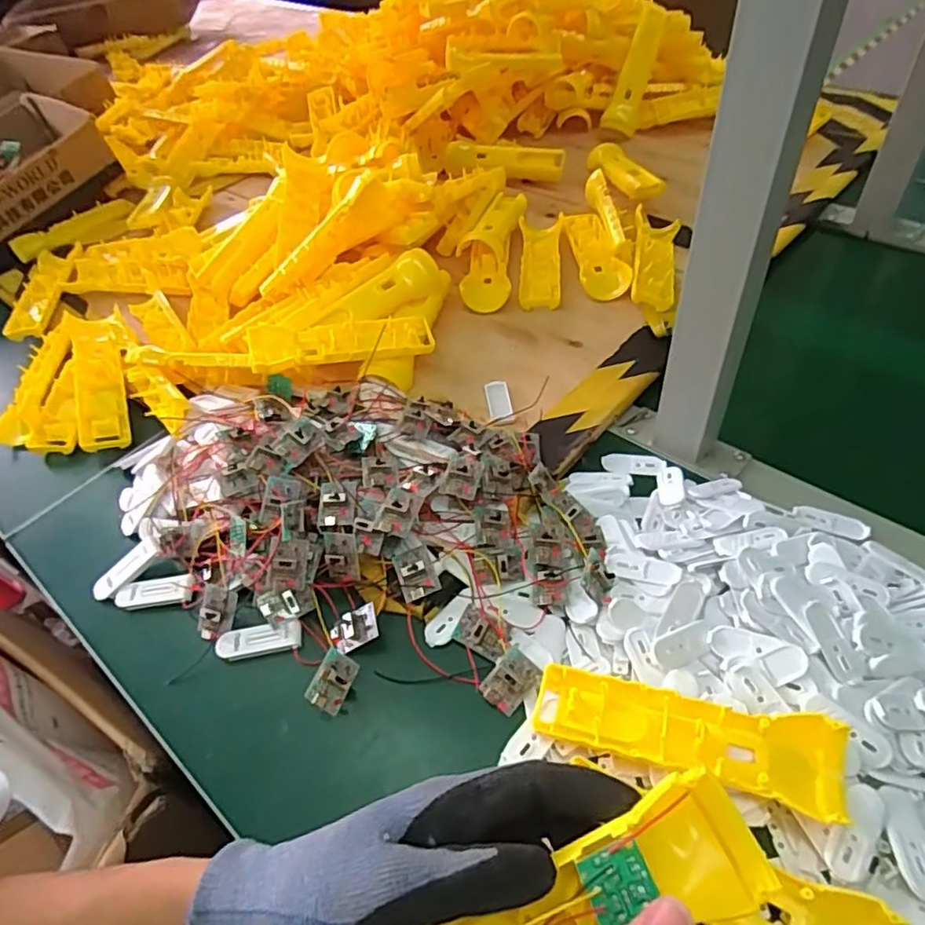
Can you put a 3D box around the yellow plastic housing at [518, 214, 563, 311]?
[{"bbox_3d":[0.086,-0.222,0.699,0.045,0.022,0.158,1,48,7],"label":"yellow plastic housing"}]

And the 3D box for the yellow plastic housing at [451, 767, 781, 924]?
[{"bbox_3d":[0.036,0.180,0.240,0.162,0.033,0.044,-36,53,7],"label":"yellow plastic housing"}]

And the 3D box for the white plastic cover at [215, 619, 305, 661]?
[{"bbox_3d":[-0.145,0.126,0.447,0.060,0.008,0.020,-10,48,-3],"label":"white plastic cover"}]

